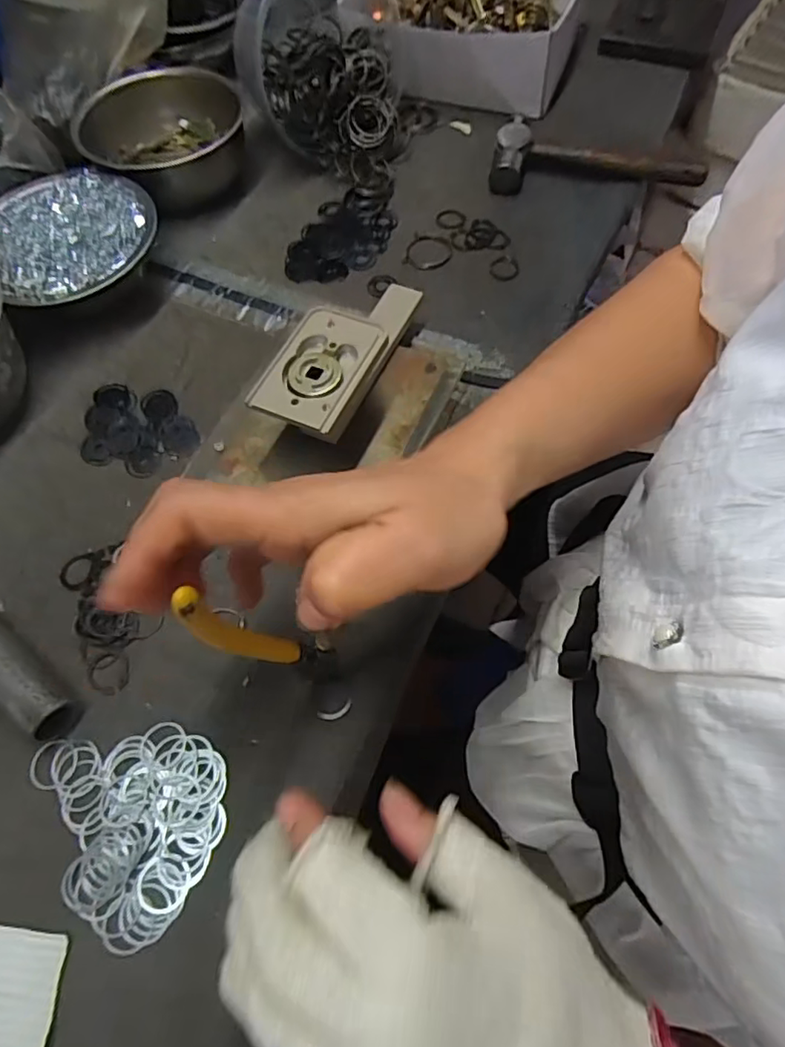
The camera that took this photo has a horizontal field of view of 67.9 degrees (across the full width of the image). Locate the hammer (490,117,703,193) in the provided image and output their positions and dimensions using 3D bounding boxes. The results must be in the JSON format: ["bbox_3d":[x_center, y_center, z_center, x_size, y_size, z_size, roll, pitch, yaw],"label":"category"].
[{"bbox_3d":[0.163,-0.291,0.469,0.162,0.030,0.052,9,64,4],"label":"hammer"}]

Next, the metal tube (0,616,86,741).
[{"bbox_3d":[-0.206,0.067,0.300,0.113,0.024,0.027,33,68,15],"label":"metal tube"}]

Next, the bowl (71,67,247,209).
[{"bbox_3d":[-0.183,-0.304,0.478,0.122,0.062,0.119,0,64,0],"label":"bowl"}]

